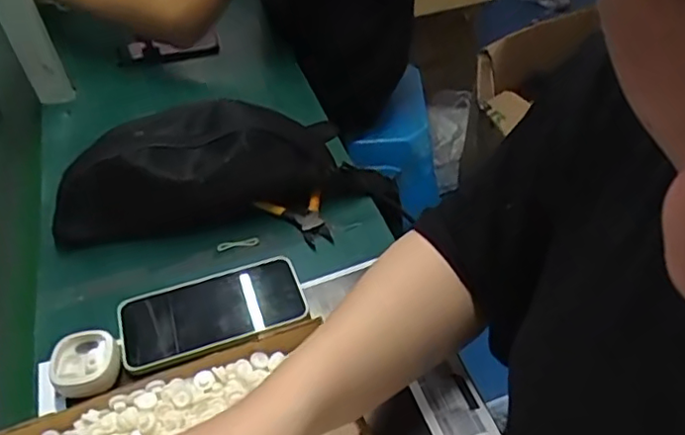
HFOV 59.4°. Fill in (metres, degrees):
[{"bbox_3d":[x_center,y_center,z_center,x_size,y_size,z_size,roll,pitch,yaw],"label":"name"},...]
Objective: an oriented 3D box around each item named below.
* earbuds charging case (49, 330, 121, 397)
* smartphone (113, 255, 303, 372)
[{"bbox_3d":[-0.214,0.121,0.498,0.051,0.023,0.051,-9,45,-4],"label":"earbuds charging case"},{"bbox_3d":[-0.119,0.085,0.549,0.163,0.010,0.083,-18,46,-13],"label":"smartphone"}]

